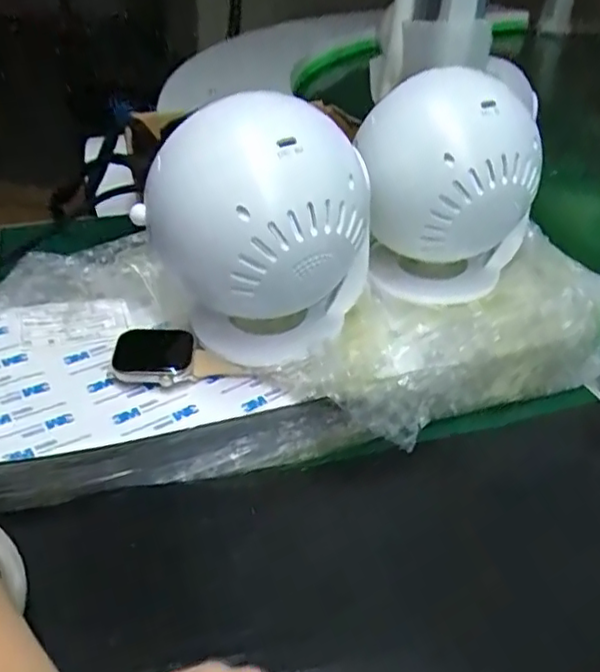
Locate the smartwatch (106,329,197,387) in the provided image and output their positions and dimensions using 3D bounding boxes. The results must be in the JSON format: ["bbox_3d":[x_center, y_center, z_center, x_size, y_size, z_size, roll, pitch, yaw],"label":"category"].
[{"bbox_3d":[-0.076,0.011,0.327,0.040,0.014,0.035,1,35,-4],"label":"smartwatch"}]

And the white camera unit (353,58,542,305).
[{"bbox_3d":[0.083,-0.084,0.358,0.098,0.124,0.078,15,37,17],"label":"white camera unit"}]

